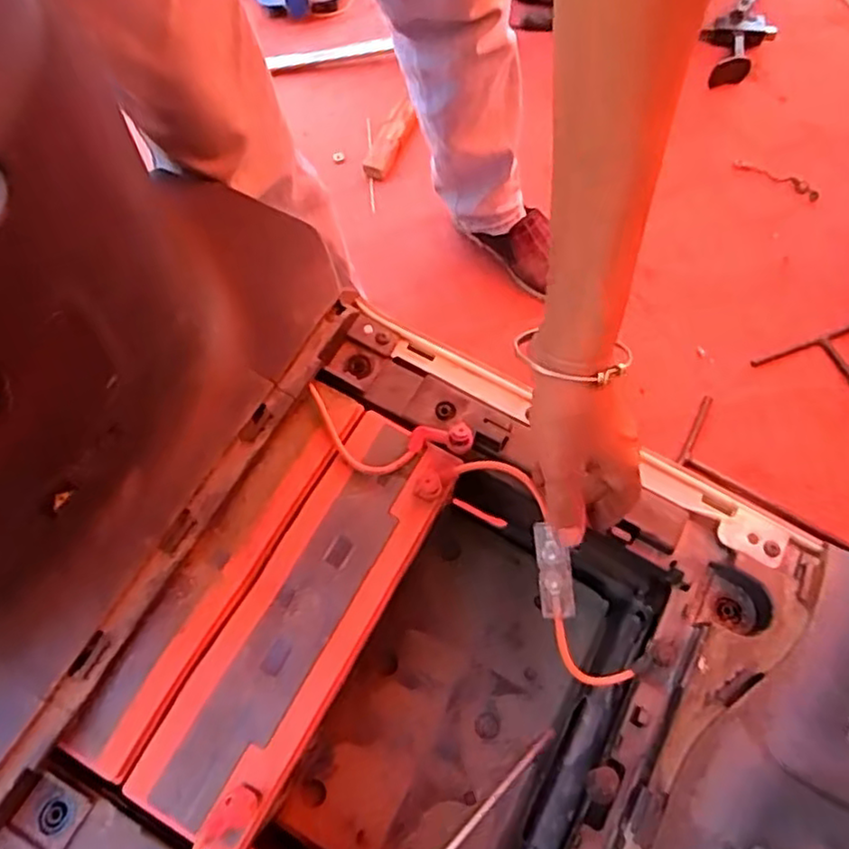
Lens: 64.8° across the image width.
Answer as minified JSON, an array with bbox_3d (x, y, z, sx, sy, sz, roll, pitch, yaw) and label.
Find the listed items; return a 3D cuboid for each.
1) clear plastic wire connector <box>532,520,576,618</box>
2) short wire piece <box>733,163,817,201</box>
[{"bbox_3d":[0.076,0.087,0.398,0.019,0.011,0.056,-10,84,-4],"label":"clear plastic wire connector"},{"bbox_3d":[0.527,-0.368,1.003,0.026,0.007,0.136,-41,57,-16],"label":"short wire piece"}]

